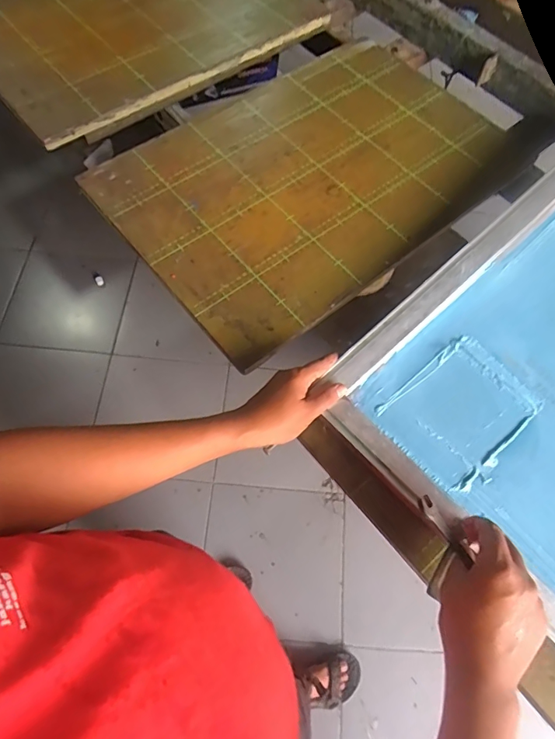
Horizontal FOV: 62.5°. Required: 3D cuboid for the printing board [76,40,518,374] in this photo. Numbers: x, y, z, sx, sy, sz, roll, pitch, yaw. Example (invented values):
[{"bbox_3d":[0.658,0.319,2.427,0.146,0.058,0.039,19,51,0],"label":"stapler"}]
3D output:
[{"bbox_3d":[0.050,-0.302,0.687,0.573,0.017,0.388,-39,72,-18],"label":"printing board"}]

